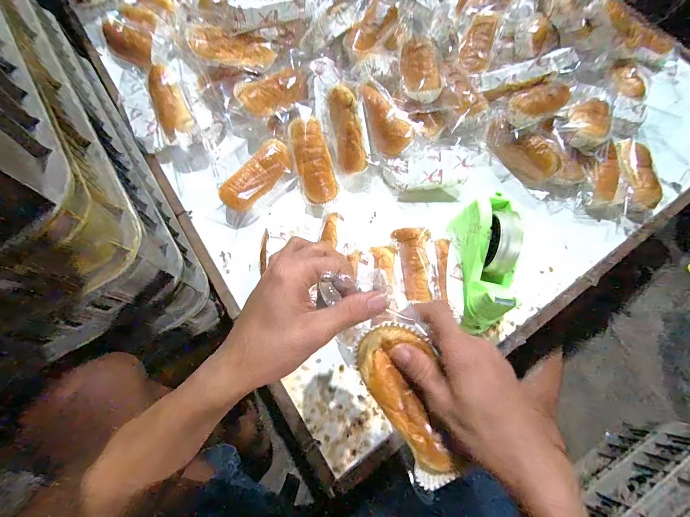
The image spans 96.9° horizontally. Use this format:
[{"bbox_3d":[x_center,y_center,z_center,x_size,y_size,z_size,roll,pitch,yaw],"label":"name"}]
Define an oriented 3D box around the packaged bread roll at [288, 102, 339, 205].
[{"bbox_3d":[-0.057,-0.182,0.524,0.071,0.046,0.178,-14,92,-8],"label":"packaged bread roll"}]

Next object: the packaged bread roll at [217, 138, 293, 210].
[{"bbox_3d":[-0.149,-0.136,0.525,0.051,0.058,0.132,41,73,12],"label":"packaged bread roll"}]

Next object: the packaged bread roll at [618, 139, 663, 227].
[{"bbox_3d":[0.548,-0.149,0.588,0.074,0.046,0.166,6,69,-1],"label":"packaged bread roll"}]

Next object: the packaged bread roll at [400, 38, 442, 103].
[{"bbox_3d":[0.138,-0.345,0.569,0.063,0.043,0.127,2,69,-2],"label":"packaged bread roll"}]

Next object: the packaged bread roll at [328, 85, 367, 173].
[{"bbox_3d":[0.003,-0.217,0.524,0.042,0.034,0.138,-14,105,-8],"label":"packaged bread roll"}]

